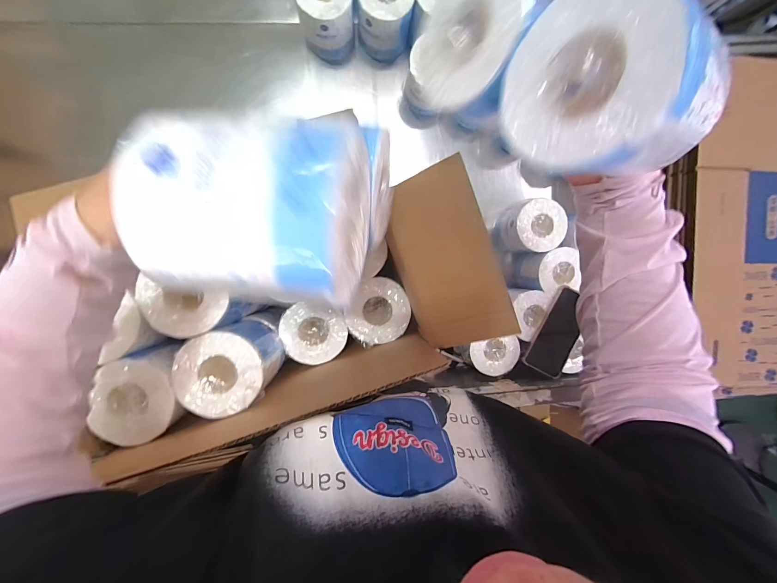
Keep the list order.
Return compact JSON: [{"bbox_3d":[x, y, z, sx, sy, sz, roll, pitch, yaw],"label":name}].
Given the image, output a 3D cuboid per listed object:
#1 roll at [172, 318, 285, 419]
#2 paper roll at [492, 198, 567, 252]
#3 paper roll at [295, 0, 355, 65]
[{"bbox_3d":[-0.201,0.091,0.431,0.097,0.105,0.097,0,95,-5],"label":"roll"},{"bbox_3d":[0.274,-0.125,0.669,0.089,0.113,0.105,-7,96,-5],"label":"paper roll"},{"bbox_3d":[-0.113,-0.505,0.607,0.095,0.113,0.098,0,95,-5],"label":"paper roll"}]

